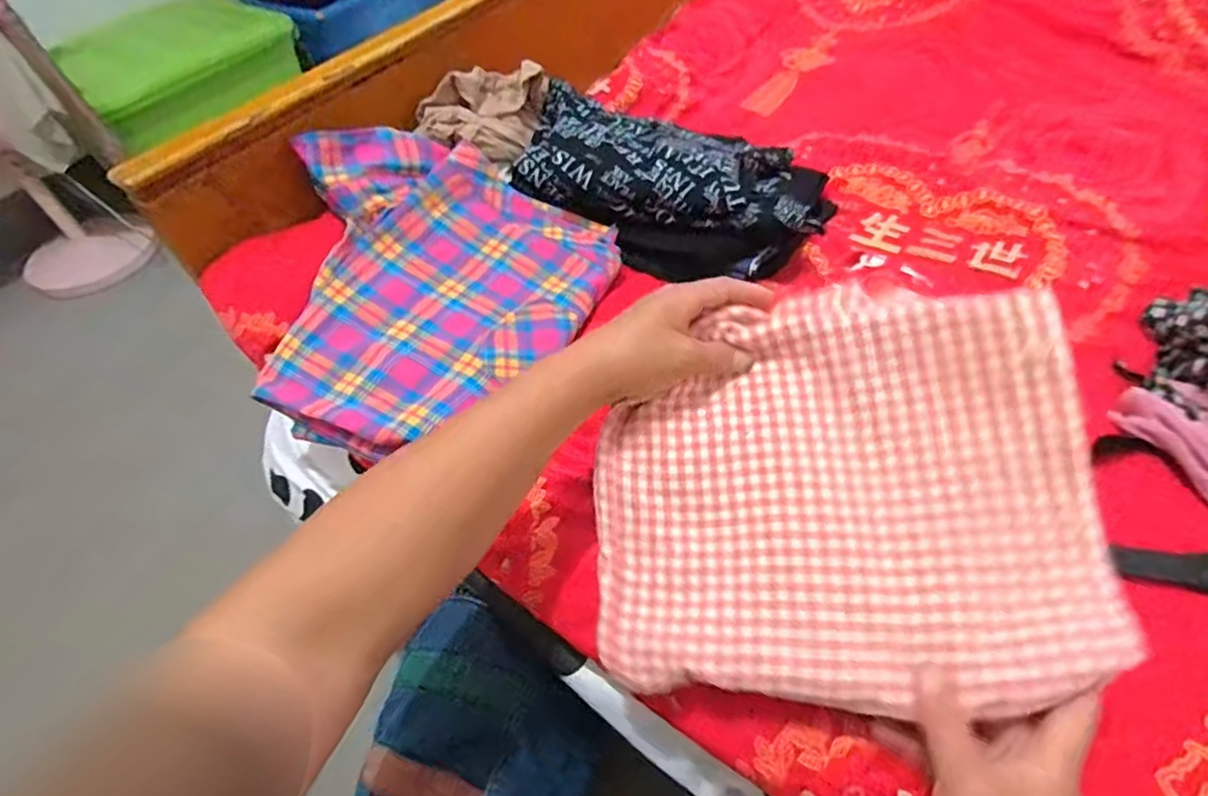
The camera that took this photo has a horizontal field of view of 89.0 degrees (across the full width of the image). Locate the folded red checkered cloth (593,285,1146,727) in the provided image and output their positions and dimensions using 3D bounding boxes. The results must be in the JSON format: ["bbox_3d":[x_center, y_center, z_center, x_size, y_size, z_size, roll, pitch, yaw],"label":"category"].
[{"bbox_3d":[0.128,0.047,0.367,0.270,0.034,0.241,-4,70,16],"label":"folded red checkered cloth"}]

